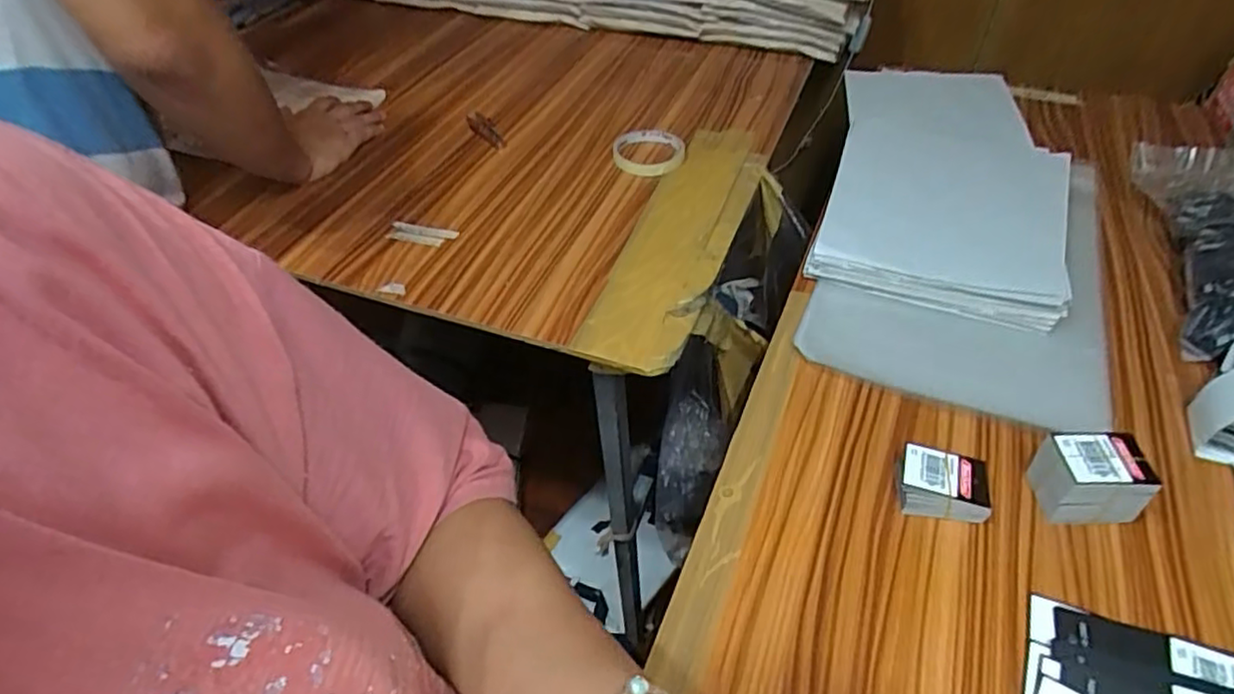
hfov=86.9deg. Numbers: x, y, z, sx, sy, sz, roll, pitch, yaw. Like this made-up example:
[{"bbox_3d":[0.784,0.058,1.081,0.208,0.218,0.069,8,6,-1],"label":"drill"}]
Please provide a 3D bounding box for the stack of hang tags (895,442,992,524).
[{"bbox_3d":[0.217,0.093,0.436,0.054,0.026,0.041,11,47,13],"label":"stack of hang tags"}]

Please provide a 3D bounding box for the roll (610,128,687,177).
[{"bbox_3d":[0.038,-0.230,0.773,0.083,0.021,0.079,-2,45,2],"label":"roll"}]

